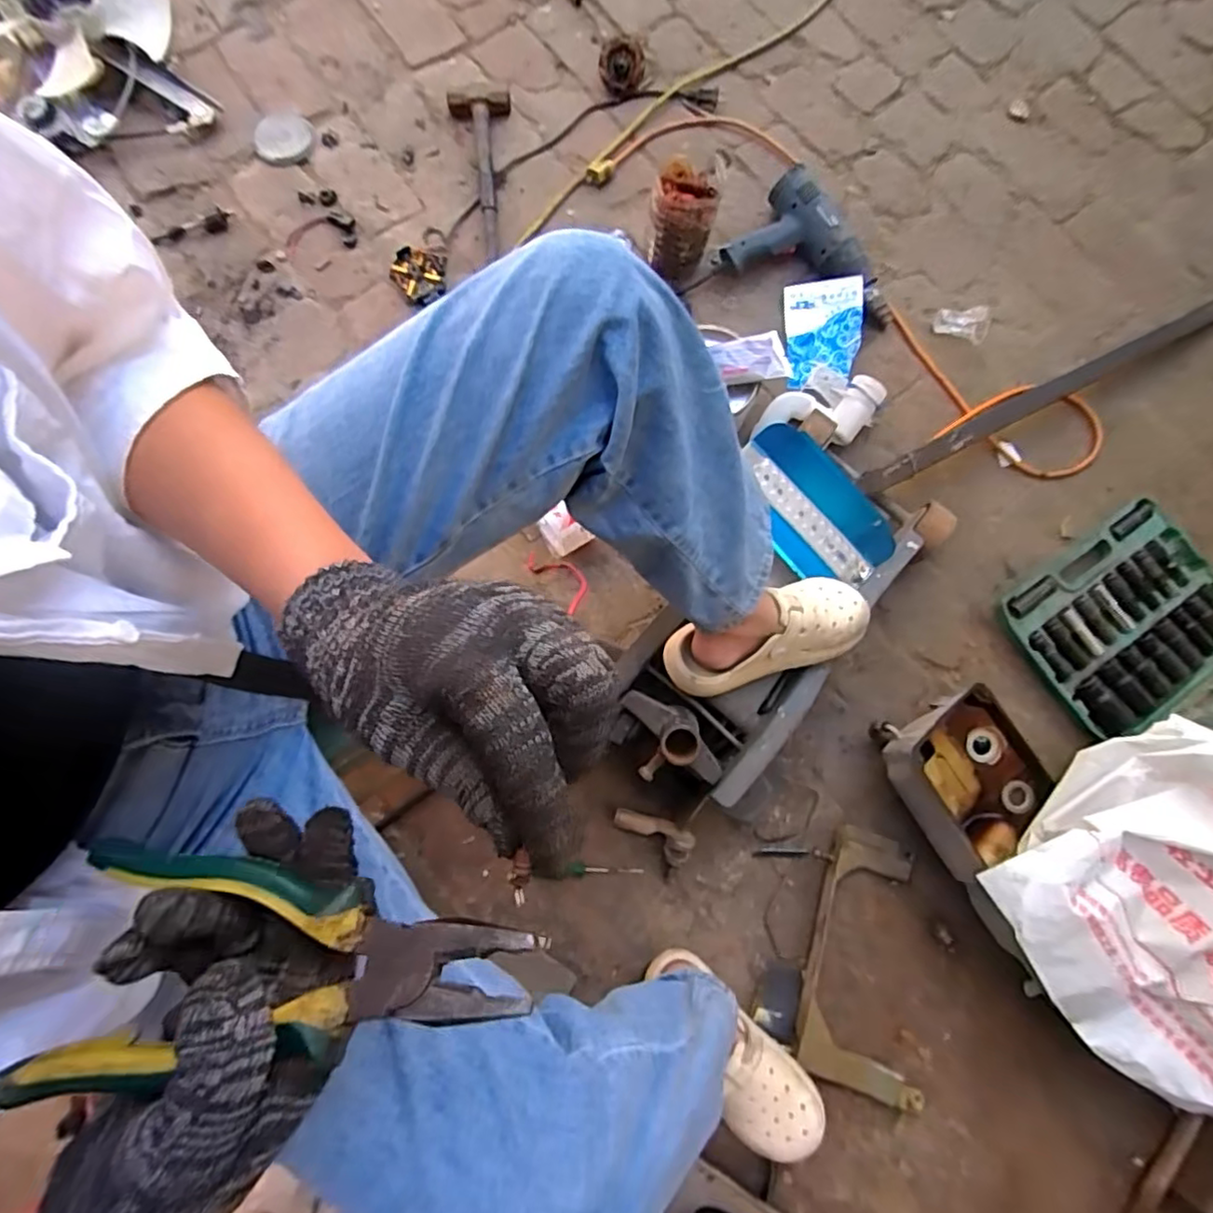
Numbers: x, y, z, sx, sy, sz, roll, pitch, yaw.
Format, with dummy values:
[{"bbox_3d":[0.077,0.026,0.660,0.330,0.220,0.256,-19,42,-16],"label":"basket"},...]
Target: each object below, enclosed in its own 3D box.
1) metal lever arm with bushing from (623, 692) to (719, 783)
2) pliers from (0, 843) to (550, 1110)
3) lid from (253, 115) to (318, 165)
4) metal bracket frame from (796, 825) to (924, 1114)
[{"bbox_3d":[0.064,0.158,0.696,0.075,0.087,0.140,-39,84,-8],"label":"metal lever arm with bushing"},{"bbox_3d":[-0.119,0.136,0.233,0.182,0.029,0.078,0,80,4],"label":"pliers"},{"bbox_3d":[-0.532,-0.769,1.021,0.111,0.020,0.098,22,80,3],"label":"lid"},{"bbox_3d":[0.351,0.471,0.820,0.165,0.030,0.317,15,80,2],"label":"metal bracket frame"}]

